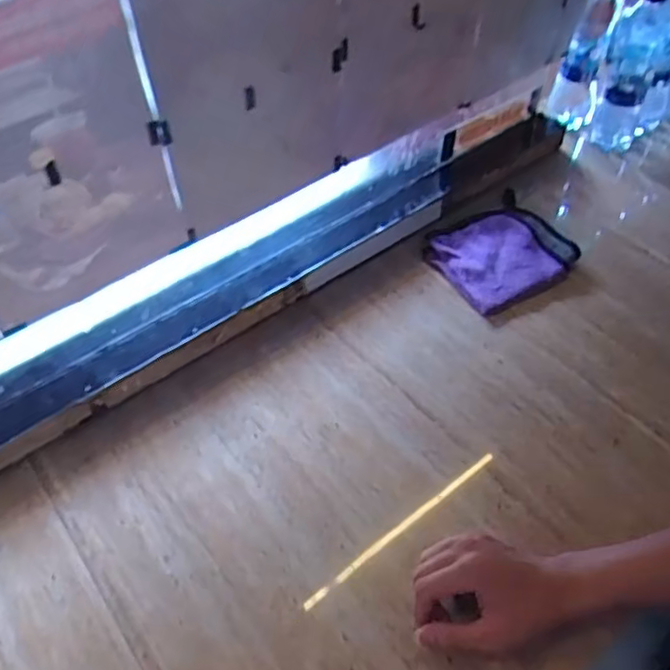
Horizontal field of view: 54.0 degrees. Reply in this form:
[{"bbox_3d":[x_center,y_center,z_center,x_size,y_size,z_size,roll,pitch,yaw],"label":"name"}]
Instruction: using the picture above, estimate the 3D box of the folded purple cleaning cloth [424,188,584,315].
[{"bbox_3d":[0.216,-0.107,0.849,0.169,0.027,0.150,-25,54,-17],"label":"folded purple cleaning cloth"}]

